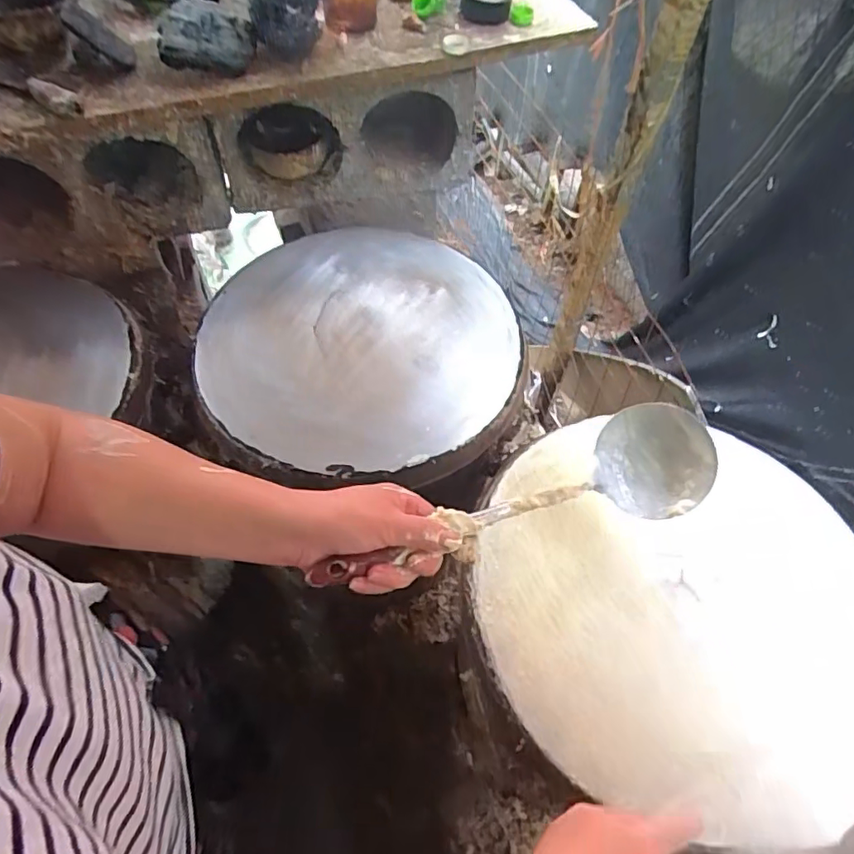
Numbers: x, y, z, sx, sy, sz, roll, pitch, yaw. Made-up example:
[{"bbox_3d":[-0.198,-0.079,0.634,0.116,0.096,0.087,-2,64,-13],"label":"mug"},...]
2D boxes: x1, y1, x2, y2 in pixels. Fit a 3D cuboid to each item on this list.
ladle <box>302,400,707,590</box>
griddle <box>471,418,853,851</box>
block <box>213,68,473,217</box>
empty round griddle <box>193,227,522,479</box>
[{"bbox_3d":[0.072,0.061,0.441,0.328,0.053,0.090,-16,60,-14],"label":"ladle"},{"bbox_3d":[0.246,0.163,0.513,0.393,0.053,0.337,3,57,-1],"label":"griddle"},{"bbox_3d":[-0.115,-0.435,0.836,0.368,0.180,0.111,-14,60,-11],"label":"block"},{"bbox_3d":[-0.076,-0.111,0.663,0.356,0.023,0.362,1,57,-2],"label":"empty round griddle"}]

